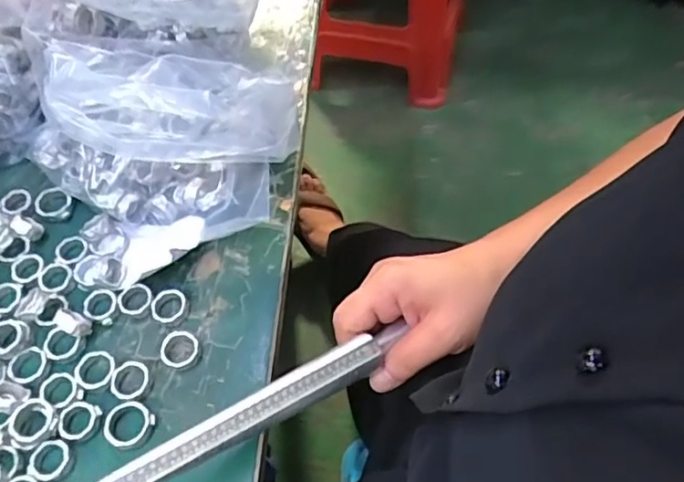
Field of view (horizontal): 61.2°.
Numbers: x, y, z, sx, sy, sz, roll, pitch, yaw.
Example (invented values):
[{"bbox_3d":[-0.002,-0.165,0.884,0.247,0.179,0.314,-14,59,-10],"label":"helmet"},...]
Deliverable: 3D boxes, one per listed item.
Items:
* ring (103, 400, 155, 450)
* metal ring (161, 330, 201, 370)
[{"bbox_3d":[-0.115,0.099,0.311,0.024,0.007,0.025,-1,57,1],"label":"ring"},{"bbox_3d":[-0.093,0.062,0.333,0.021,0.008,0.022,-1,57,1],"label":"metal ring"}]

